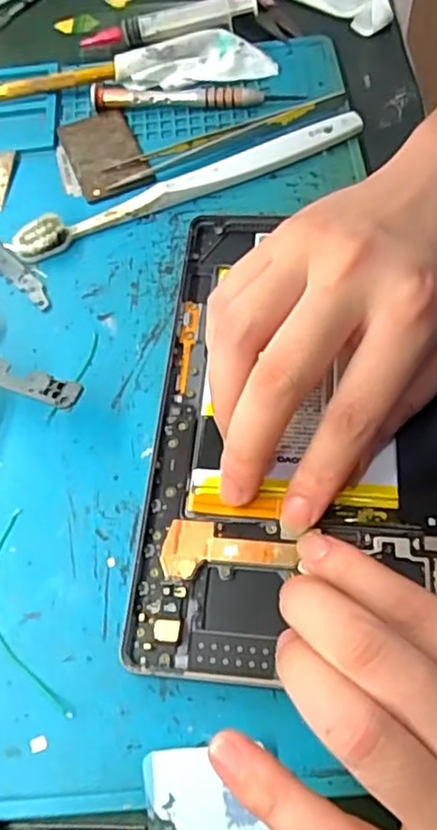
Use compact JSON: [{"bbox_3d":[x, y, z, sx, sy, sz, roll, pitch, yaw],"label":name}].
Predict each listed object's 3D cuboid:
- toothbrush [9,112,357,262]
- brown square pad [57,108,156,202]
[{"bbox_3d":[-0.013,-0.115,0.322,0.181,0.012,0.021,-24,64,-9],"label":"toothbrush"},{"bbox_3d":[-0.060,-0.139,0.342,0.035,0.004,0.063,-21,64,-7],"label":"brown square pad"}]

